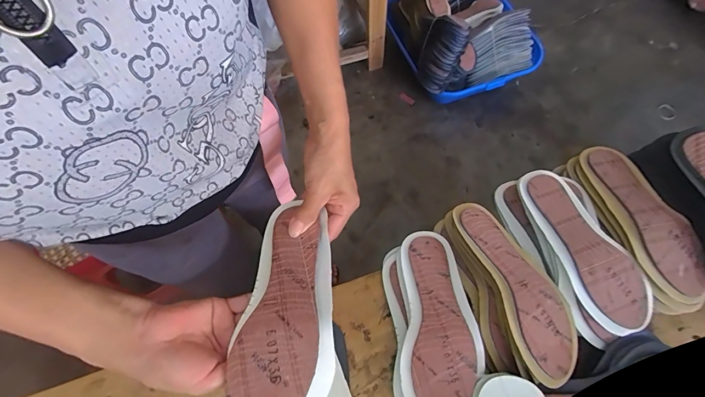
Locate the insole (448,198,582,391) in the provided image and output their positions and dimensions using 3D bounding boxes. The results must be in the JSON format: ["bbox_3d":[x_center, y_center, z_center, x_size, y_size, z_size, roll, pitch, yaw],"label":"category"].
[{"bbox_3d":[0.215,0.104,0.439,0.085,0.021,0.235,-19,69,-6],"label":"insole"}]

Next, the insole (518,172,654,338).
[{"bbox_3d":[0.308,0.061,0.463,0.090,0.032,0.231,-23,69,-7],"label":"insole"}]

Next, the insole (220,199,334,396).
[{"bbox_3d":[-0.062,0.098,0.334,0.087,0.022,0.218,-1,51,2],"label":"insole"}]

